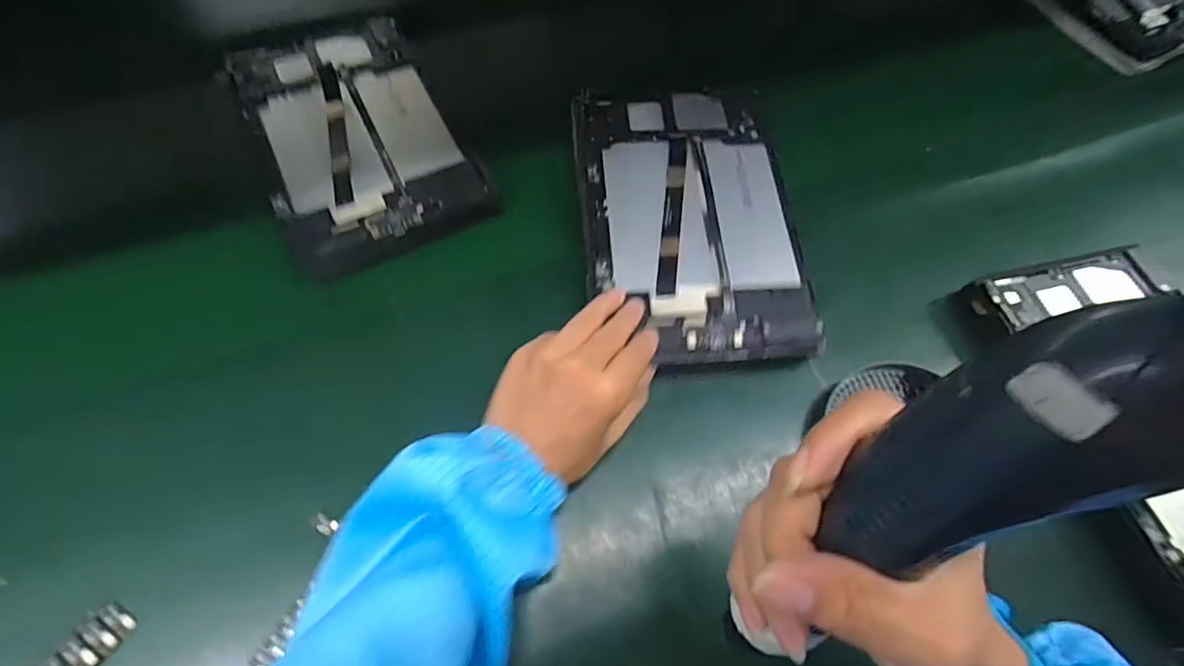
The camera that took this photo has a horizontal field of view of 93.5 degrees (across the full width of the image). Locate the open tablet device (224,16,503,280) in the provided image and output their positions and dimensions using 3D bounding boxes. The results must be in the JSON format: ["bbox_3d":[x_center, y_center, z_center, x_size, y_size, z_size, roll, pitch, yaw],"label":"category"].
[{"bbox_3d":[-0.190,-0.162,0.449,0.145,0.011,0.252,-25,65,-15],"label":"open tablet device"}]

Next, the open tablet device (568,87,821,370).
[{"bbox_3d":[0.070,-0.090,0.409,0.153,0.011,0.236,-4,65,-3],"label":"open tablet device"}]

